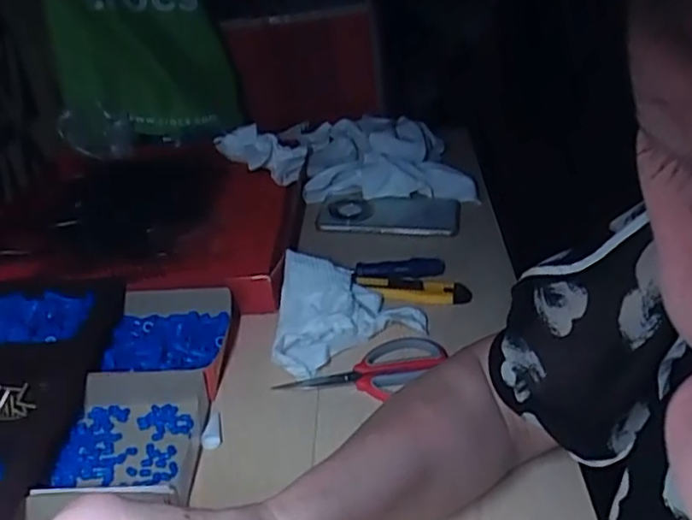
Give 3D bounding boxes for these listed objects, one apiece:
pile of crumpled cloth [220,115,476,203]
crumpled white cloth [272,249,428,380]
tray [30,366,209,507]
[{"bbox_3d":[0.015,-0.162,0.926,0.337,0.058,0.195,8,34,11],"label":"pile of crumpled cloth"},{"bbox_3d":[0.006,0.055,0.610,0.135,0.022,0.142,9,44,-6],"label":"crumpled white cloth"},{"bbox_3d":[-0.163,0.132,0.500,0.113,0.034,0.118,1,33,5],"label":"tray"}]

